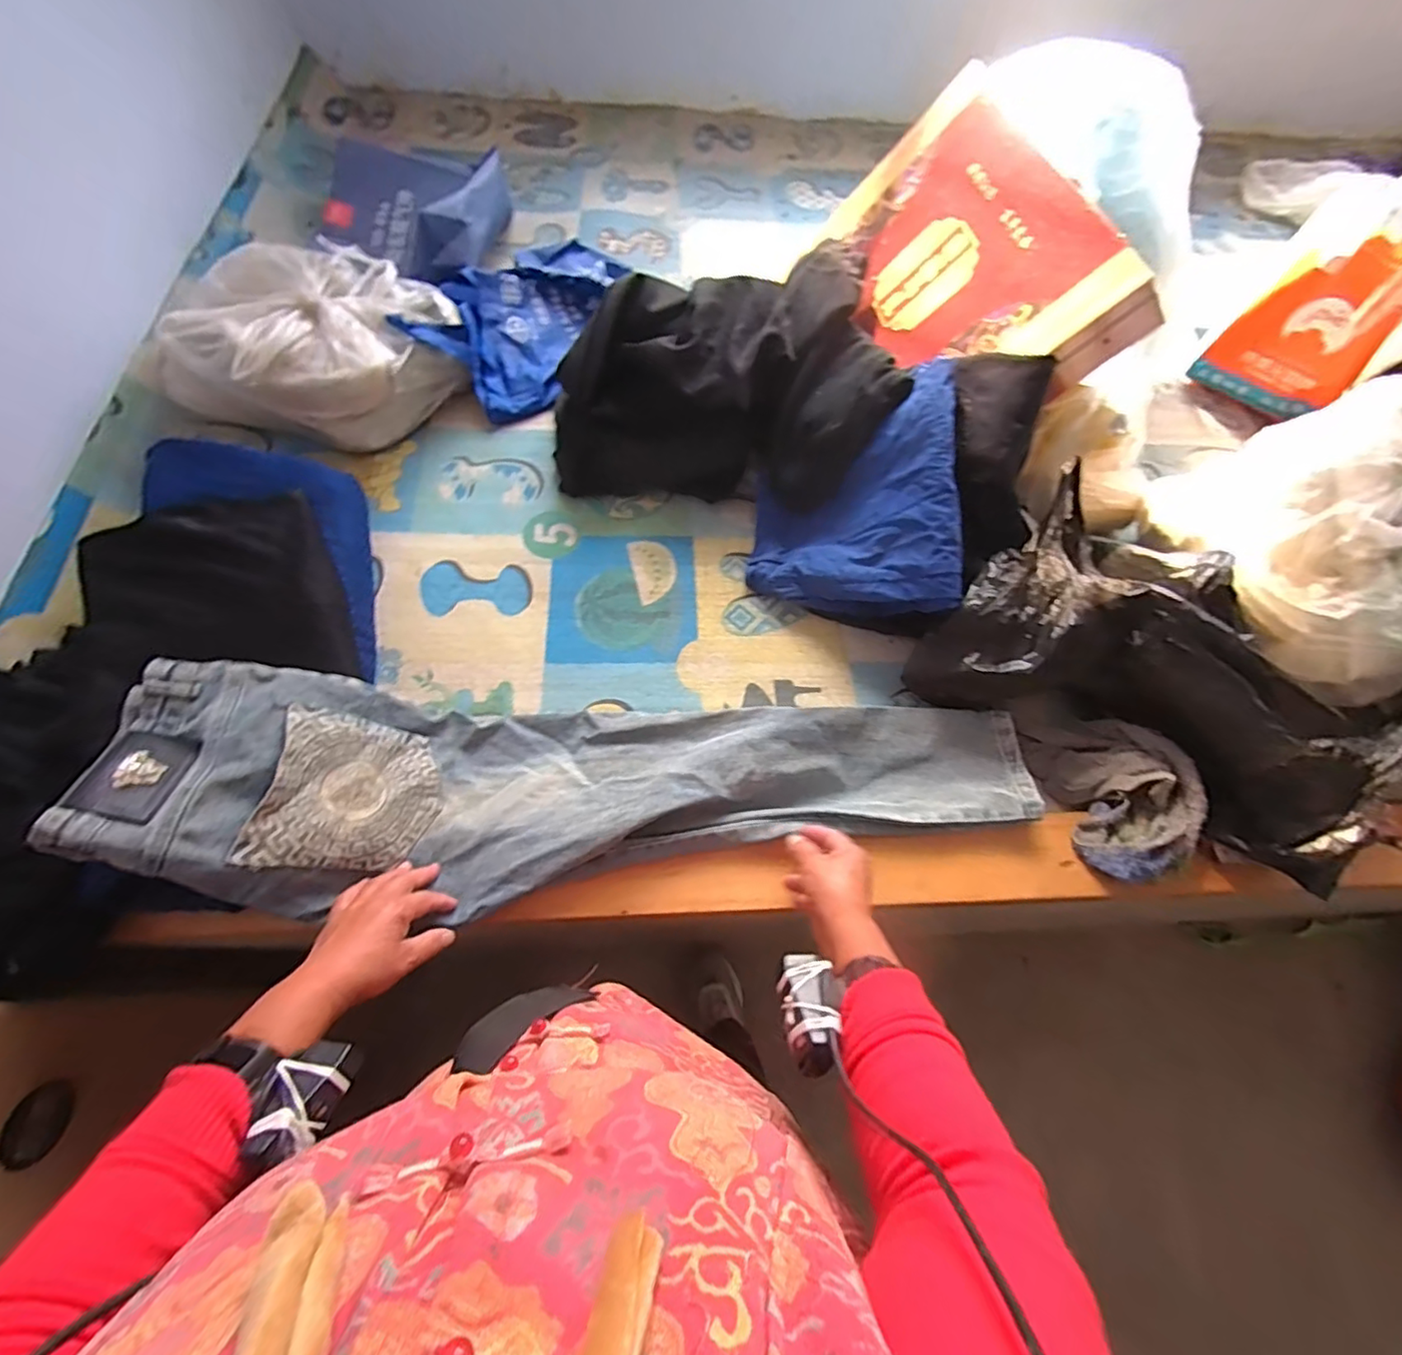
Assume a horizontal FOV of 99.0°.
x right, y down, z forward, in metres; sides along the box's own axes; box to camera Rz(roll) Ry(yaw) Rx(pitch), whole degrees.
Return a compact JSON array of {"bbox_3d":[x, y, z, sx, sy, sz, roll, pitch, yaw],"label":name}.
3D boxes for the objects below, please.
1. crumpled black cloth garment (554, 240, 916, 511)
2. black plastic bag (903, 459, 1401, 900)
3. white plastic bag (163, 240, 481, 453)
[{"bbox_3d":[0.015,-0.384,0.834,0.429,0.191,0.312,-5,66,-5],"label":"crumpled black cloth garment"},{"bbox_3d":[0.513,-0.011,0.691,0.445,0.169,0.273,33,69,11],"label":"black plastic bag"},{"bbox_3d":[-0.543,-0.472,0.861,0.303,0.162,0.322,31,68,10],"label":"white plastic bag"}]

